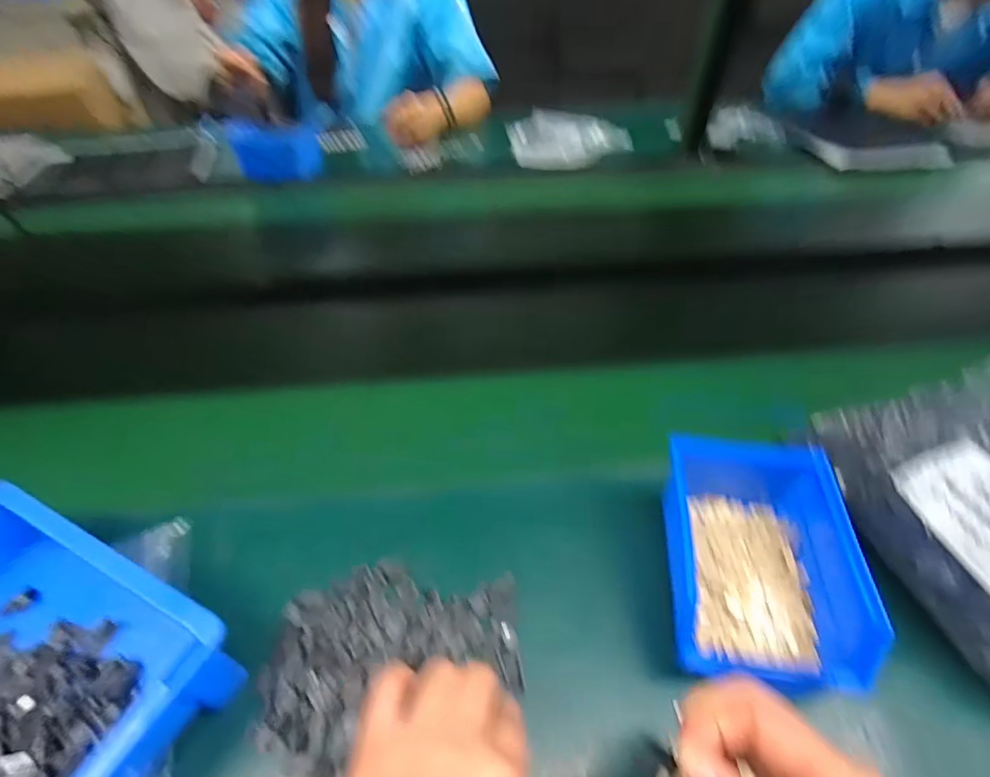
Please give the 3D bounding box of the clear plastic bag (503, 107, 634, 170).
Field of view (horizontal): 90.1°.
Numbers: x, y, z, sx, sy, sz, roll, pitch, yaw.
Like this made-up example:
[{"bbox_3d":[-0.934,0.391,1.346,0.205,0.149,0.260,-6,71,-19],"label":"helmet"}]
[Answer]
[{"bbox_3d":[0.136,-0.464,0.934,0.241,0.058,0.123,7,46,6],"label":"clear plastic bag"}]

